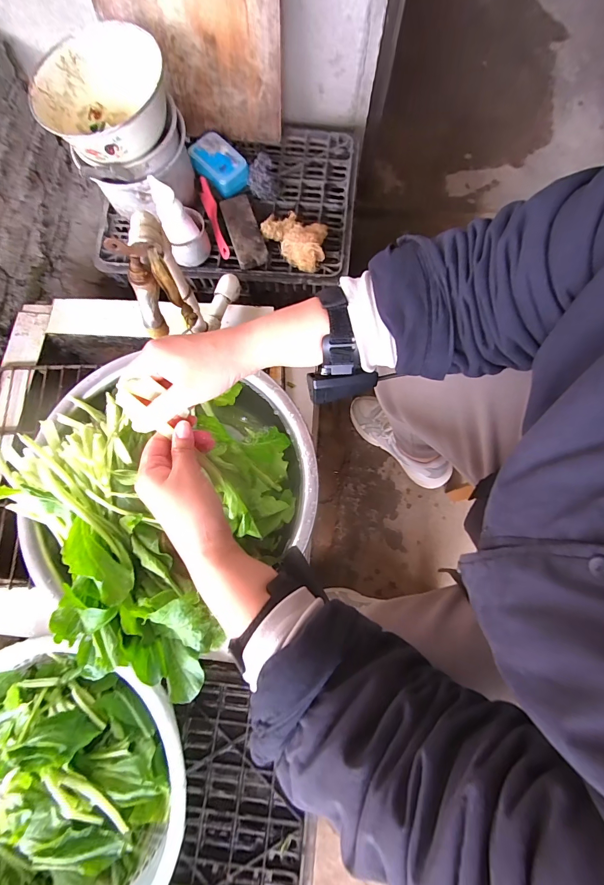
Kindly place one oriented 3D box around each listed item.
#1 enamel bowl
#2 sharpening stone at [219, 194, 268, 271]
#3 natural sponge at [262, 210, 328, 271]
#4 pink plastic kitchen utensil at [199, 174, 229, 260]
[{"bbox_3d":[-0.302,-0.519,0.541,0.191,0.087,0.175,0,77,-1],"label":"enamel bowl"},{"bbox_3d":[-0.108,-0.399,0.650,0.057,0.020,0.150,-18,77,-5],"label":"sharpening stone"},{"bbox_3d":[-0.003,-0.383,0.646,0.091,0.052,0.137,-41,80,-9],"label":"natural sponge"},{"bbox_3d":[-0.167,-0.427,0.663,0.023,0.033,0.160,-18,77,-5],"label":"pink plastic kitchen utensil"}]

